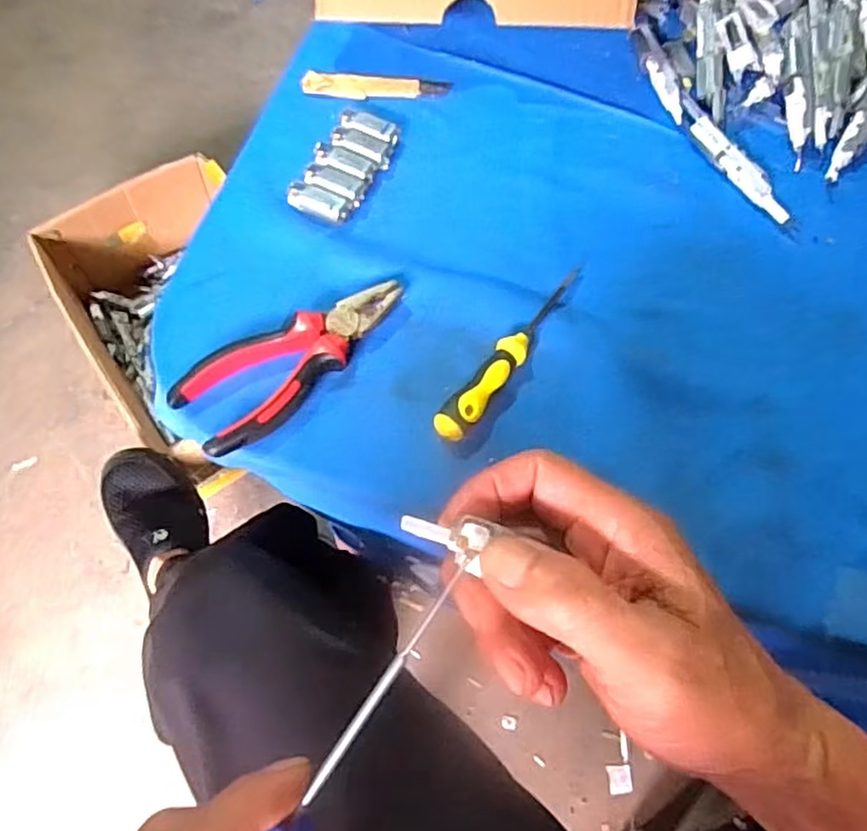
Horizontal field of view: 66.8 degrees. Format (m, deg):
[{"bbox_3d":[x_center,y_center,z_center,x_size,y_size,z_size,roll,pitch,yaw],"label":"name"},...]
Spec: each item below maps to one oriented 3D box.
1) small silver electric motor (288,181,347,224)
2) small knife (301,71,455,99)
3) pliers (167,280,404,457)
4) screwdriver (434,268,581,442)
[{"bbox_3d":[-0.083,-0.151,0.465,0.043,0.011,0.017,25,68,7],"label":"small silver electric motor"},{"bbox_3d":[-0.045,-0.263,0.526,0.116,0.012,0.023,-4,67,-5],"label":"small knife"},{"bbox_3d":[-0.084,-0.039,0.412,0.156,0.015,0.057,-37,74,-16],"label":"pliers"},{"bbox_3d":[0.053,-0.044,0.423,0.020,0.022,0.154,36,70,12],"label":"screwdriver"}]

